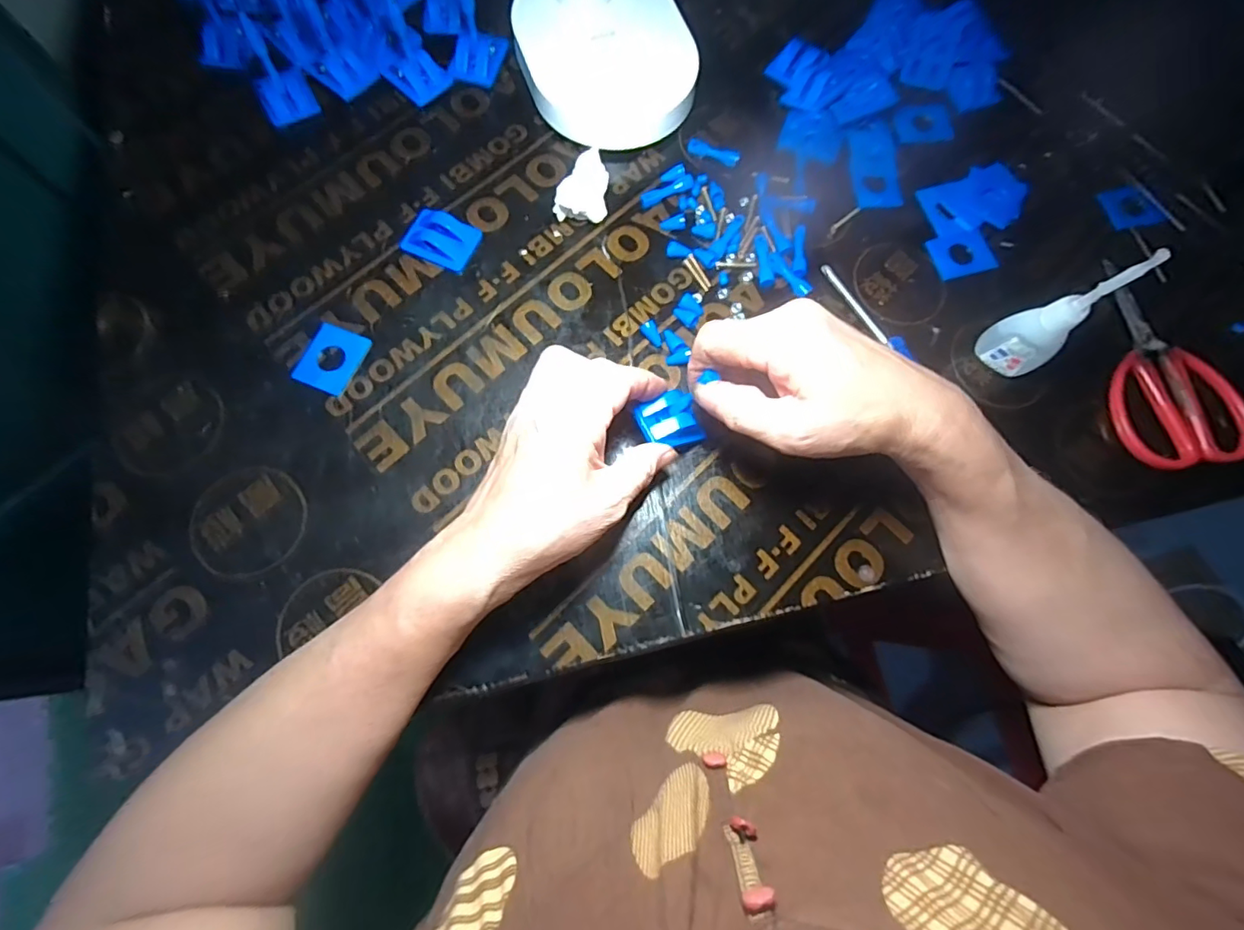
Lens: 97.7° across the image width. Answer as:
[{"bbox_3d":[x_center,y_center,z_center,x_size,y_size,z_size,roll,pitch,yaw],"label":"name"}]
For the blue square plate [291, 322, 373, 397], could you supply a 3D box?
[{"bbox_3d":[-0.180,-0.066,0.336,0.037,0.004,0.042,21,75,4],"label":"blue square plate"}]

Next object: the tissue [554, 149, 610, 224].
[{"bbox_3d":[-0.026,-0.183,0.360,0.033,0.029,0.037,5,75,0],"label":"tissue"}]

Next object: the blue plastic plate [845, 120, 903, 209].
[{"bbox_3d":[0.184,-0.220,0.396,0.036,0.005,0.080,2,75,-1],"label":"blue plastic plate"}]

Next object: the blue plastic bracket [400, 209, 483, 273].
[{"bbox_3d":[-0.118,-0.148,0.356,0.045,0.004,0.035,22,75,4],"label":"blue plastic bracket"}]

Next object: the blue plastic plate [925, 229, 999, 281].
[{"bbox_3d":[0.235,-0.146,0.376,0.041,0.004,0.035,-15,76,-6],"label":"blue plastic plate"}]

